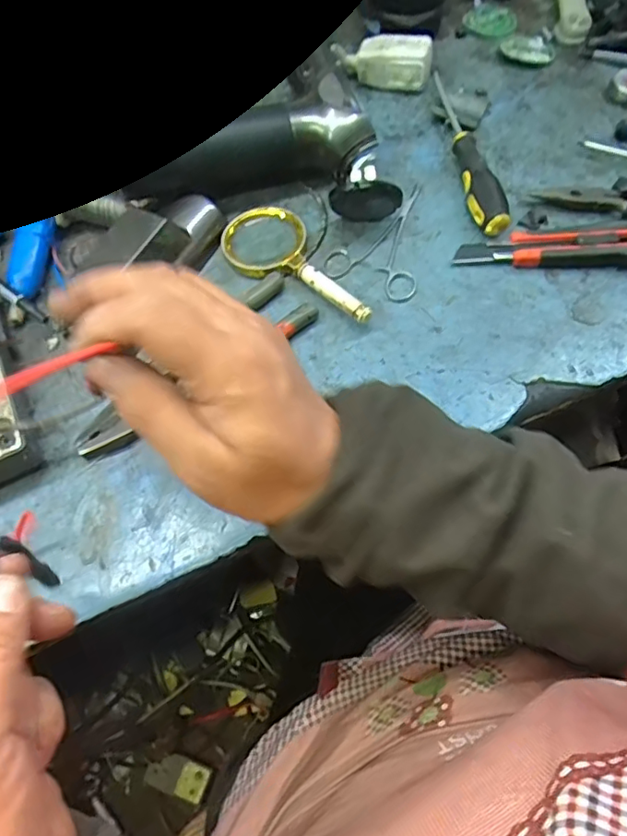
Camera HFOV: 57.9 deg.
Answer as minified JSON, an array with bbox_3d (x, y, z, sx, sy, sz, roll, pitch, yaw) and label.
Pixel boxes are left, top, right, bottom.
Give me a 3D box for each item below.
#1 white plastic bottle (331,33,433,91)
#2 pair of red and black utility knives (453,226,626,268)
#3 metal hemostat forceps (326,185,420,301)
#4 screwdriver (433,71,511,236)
[{"bbox_3d":[0.068,-0.339,0.540,0.088,0.038,0.038,11,64,8],"label":"white plastic bottle"},{"bbox_3d":[0.209,-0.134,0.445,0.184,0.023,0.037,3,62,0],"label":"pair of red and black utility knives"},{"bbox_3d":[0.049,-0.148,0.465,0.072,0.006,0.119,4,64,5],"label":"metal hemostat forceps"},{"bbox_3d":[0.132,-0.233,0.491,0.026,0.026,0.190,-7,63,-1],"label":"screwdriver"}]

